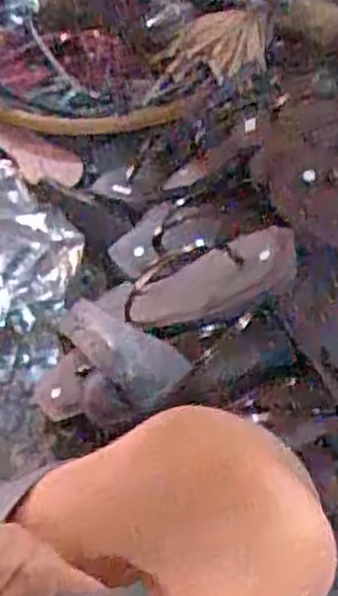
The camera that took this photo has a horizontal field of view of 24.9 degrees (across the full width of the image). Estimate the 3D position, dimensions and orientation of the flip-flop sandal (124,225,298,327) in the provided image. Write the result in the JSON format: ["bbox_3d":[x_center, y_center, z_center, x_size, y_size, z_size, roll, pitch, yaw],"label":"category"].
[{"bbox_3d":[0.040,-0.016,0.770,0.181,0.033,0.083,-18,42,23],"label":"flip-flop sandal"}]

